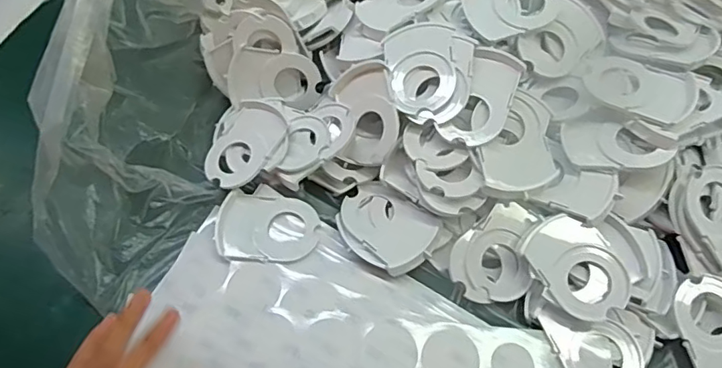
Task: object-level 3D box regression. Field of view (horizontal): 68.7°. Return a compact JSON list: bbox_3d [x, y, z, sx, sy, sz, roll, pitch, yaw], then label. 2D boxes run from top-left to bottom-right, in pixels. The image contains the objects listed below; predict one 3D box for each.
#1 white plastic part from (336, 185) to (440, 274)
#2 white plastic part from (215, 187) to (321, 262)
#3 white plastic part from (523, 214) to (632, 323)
[{"bbox_3d":[0.019,0.034,0.418,0.075,0.014,0.060,35,66,18],"label":"white plastic part"},{"bbox_3d":[-0.075,0.034,0.421,0.079,0.008,0.054,3,60,2],"label":"white plastic part"},{"bbox_3d":[0.156,0.060,0.382,0.052,0.006,0.075,-41,74,-4],"label":"white plastic part"}]

